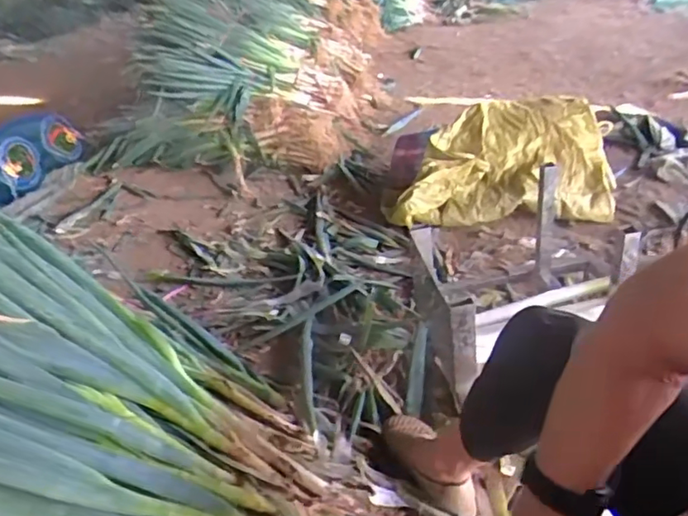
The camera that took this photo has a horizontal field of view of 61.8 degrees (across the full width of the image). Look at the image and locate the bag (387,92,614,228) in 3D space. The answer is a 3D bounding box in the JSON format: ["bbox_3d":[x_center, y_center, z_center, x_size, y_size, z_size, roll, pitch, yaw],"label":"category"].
[{"bbox_3d":[0.489,-0.312,1.814,0.635,0.315,0.313,4,31,20],"label":"bag"}]

